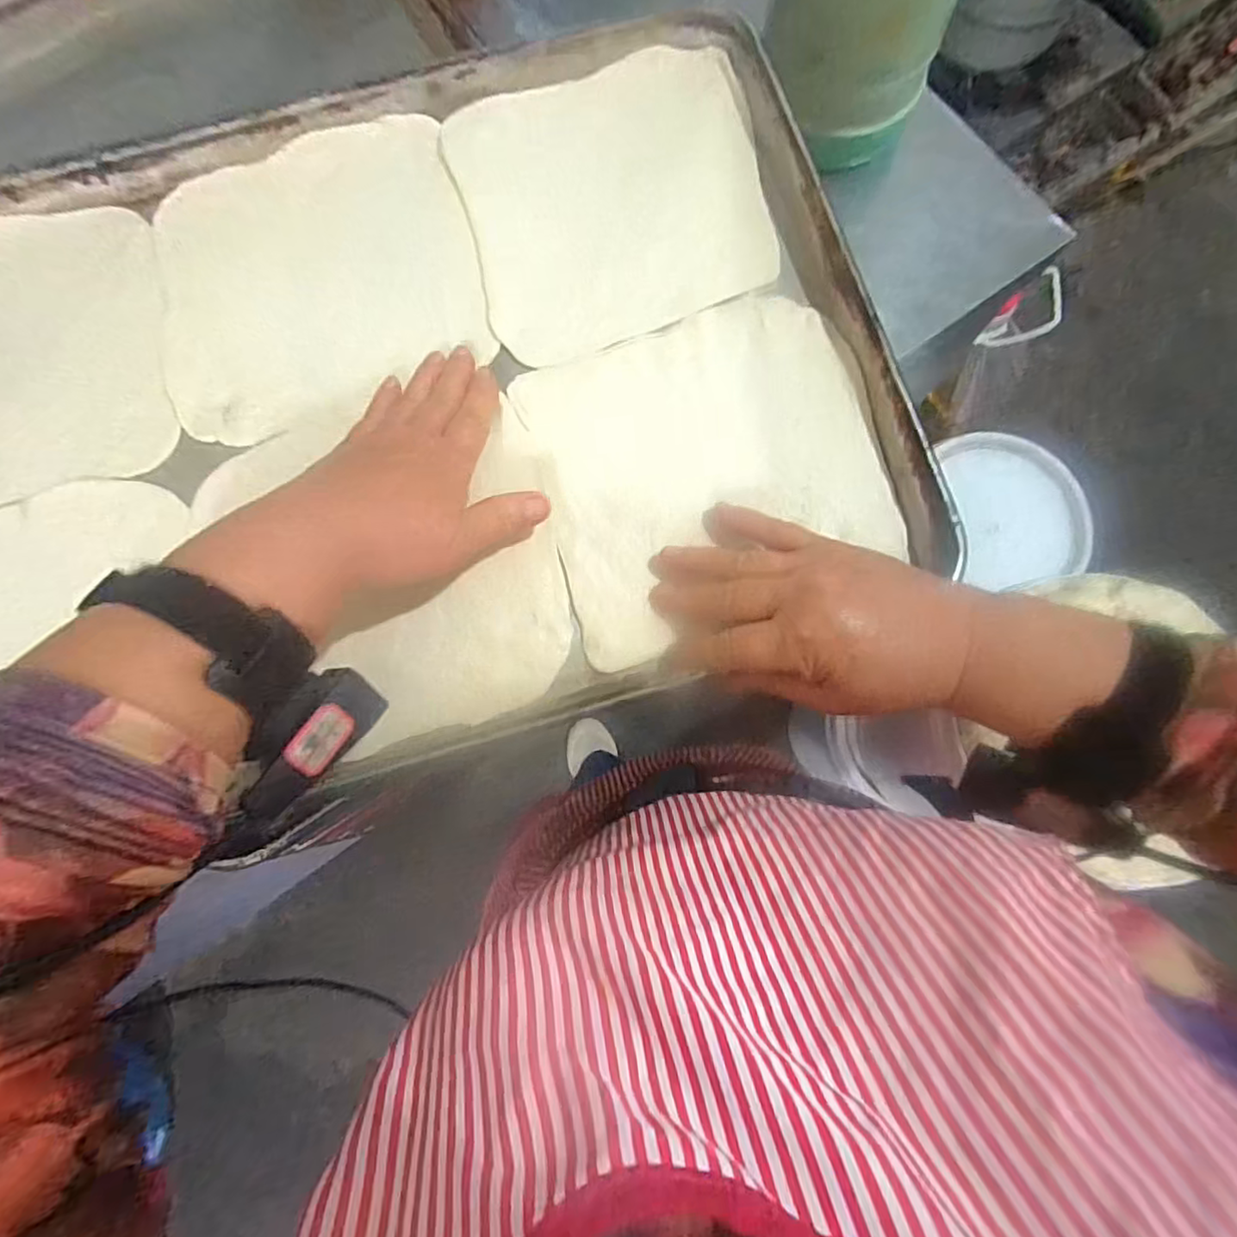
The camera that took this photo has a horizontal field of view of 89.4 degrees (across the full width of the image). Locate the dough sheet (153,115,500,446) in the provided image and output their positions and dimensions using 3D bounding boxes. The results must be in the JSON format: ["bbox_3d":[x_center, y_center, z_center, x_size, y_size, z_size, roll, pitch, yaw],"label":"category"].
[{"bbox_3d":[-0.183,-0.210,0.381,0.188,0.007,0.191,-14,80,-2],"label":"dough sheet"}]

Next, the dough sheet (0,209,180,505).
[{"bbox_3d":[-0.369,-0.156,0.375,0.189,0.008,0.191,-15,80,-2],"label":"dough sheet"}]

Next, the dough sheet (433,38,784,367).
[{"bbox_3d":[-0.001,-0.258,0.385,0.181,0.008,0.180,-16,82,-1],"label":"dough sheet"}]

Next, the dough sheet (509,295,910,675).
[{"bbox_3d":[0.052,-0.085,0.354,0.189,0.010,0.176,-18,80,-2],"label":"dough sheet"}]

